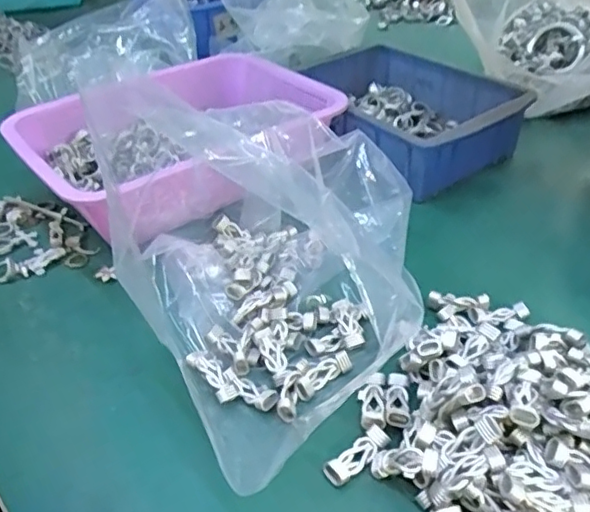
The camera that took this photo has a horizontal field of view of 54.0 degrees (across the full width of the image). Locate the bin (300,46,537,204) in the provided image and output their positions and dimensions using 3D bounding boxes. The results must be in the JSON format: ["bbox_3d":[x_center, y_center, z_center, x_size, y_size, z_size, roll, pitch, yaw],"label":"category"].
[{"bbox_3d":[0.114,-0.165,0.662,0.181,0.064,0.251,-28,45,-28],"label":"bin"}]

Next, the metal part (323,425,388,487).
[{"bbox_3d":[0.038,0.120,0.350,0.044,0.006,0.015,-28,44,-28],"label":"metal part"}]

